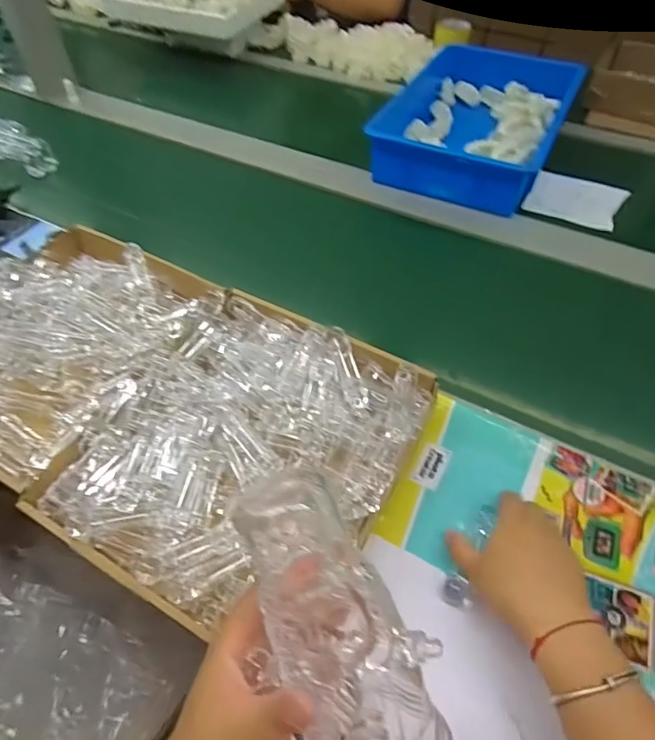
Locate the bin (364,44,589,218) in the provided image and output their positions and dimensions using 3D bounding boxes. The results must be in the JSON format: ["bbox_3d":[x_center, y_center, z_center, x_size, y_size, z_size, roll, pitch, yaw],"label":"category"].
[{"bbox_3d":[0.264,-0.442,0.877,0.279,0.079,0.418,25,57,18],"label":"bin"}]

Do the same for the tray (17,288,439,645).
[{"bbox_3d":[-0.074,0.071,0.480,0.274,0.058,0.308,26,57,18],"label":"tray"}]

